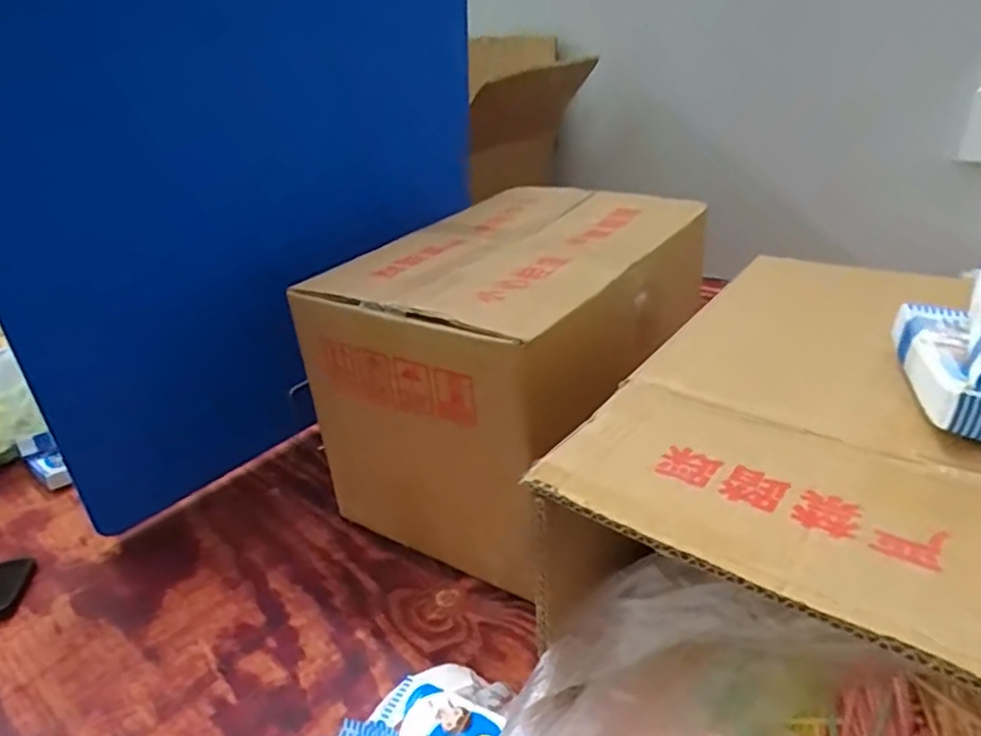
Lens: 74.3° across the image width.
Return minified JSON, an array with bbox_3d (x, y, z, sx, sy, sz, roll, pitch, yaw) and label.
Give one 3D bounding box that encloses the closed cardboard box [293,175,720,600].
[{"bbox_3d":[0.031,-0.015,0.698,0.257,0.258,0.373,15,36,33],"label":"closed cardboard box"}]

